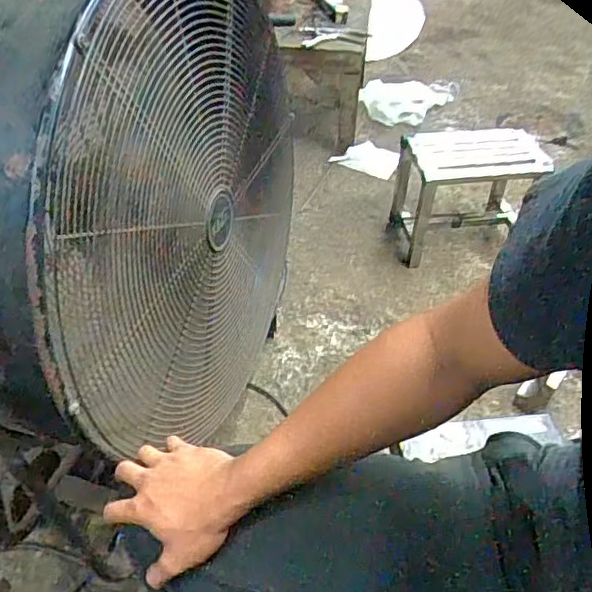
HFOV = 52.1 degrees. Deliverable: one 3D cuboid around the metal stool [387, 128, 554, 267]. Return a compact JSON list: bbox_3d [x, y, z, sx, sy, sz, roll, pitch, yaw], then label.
[{"bbox_3d":[0.419,-0.269,1.502,0.353,0.270,0.235,-7,44,-9],"label":"metal stool"}]

